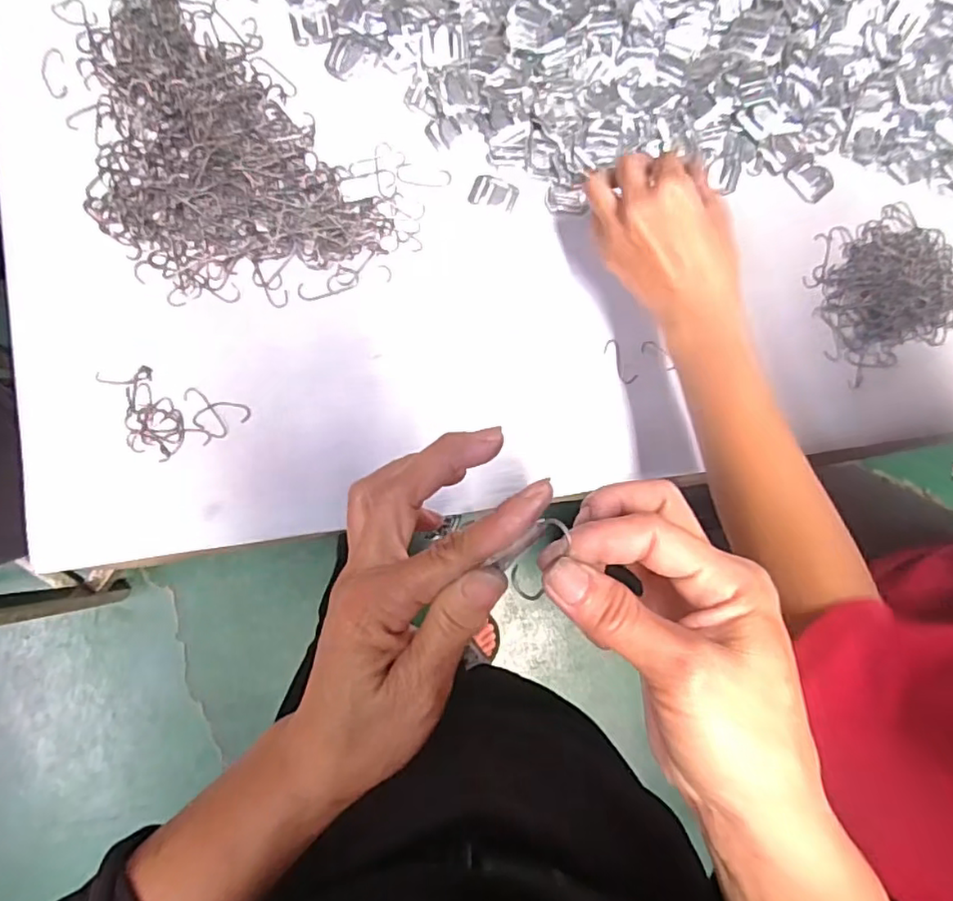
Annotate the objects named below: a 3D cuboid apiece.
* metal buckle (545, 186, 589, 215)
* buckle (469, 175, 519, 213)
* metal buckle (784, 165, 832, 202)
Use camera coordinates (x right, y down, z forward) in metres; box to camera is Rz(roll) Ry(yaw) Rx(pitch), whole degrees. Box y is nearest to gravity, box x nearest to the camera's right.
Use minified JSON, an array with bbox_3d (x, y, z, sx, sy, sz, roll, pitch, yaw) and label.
[{"bbox_3d":[0.067,-0.189,0.451,0.028,0.005,0.018,6,84,-3],"label":"metal buckle"},{"bbox_3d":[0.013,-0.193,0.450,0.034,0.004,0.023,15,84,-2],"label":"buckle"},{"bbox_3d":[0.267,-0.217,0.479,0.036,0.004,0.029,44,97,-10],"label":"metal buckle"}]

